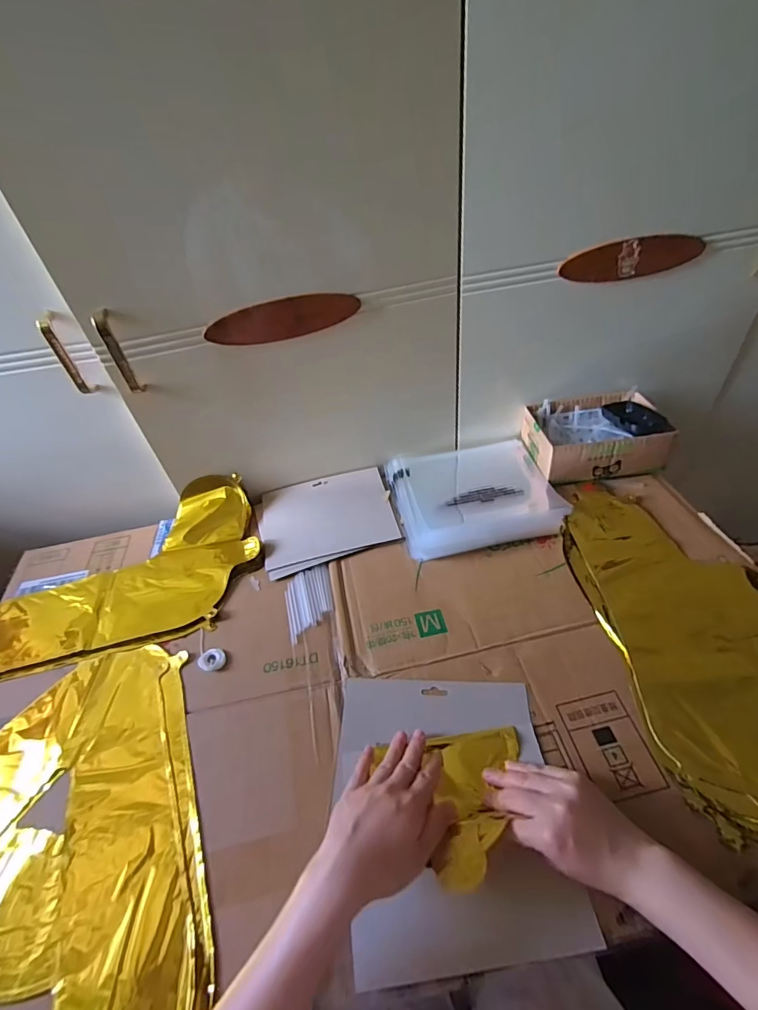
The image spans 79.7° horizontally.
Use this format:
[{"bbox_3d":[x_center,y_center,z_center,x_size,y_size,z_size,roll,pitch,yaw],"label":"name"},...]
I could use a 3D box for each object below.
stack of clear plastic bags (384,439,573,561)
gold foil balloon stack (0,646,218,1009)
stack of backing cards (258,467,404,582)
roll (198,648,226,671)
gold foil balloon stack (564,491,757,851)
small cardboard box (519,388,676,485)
[{"bbox_3d":[0.141,-0.019,0.693,0.234,0.040,0.216,-7,40,-3],"label":"stack of clear plastic bags"},{"bbox_3d":[-0.352,0.335,0.411,0.367,0.015,0.351,-19,47,-11],"label":"gold foil balloon stack"},{"bbox_3d":[-0.079,0.015,0.681,0.194,0.008,0.164,-16,46,-8],"label":"stack of backing cards"},{"bbox_3d":[-0.198,0.183,0.538,0.029,0.009,0.029,-4,46,4],"label":"roll"},{"bbox_3d":[0.359,0.144,0.503,0.221,0.012,0.434,-12,46,-4],"label":"gold foil balloon stack"},{"bbox_3d":[0.327,-0.116,0.696,0.180,0.064,0.135,-7,46,1],"label":"small cardboard box"}]

